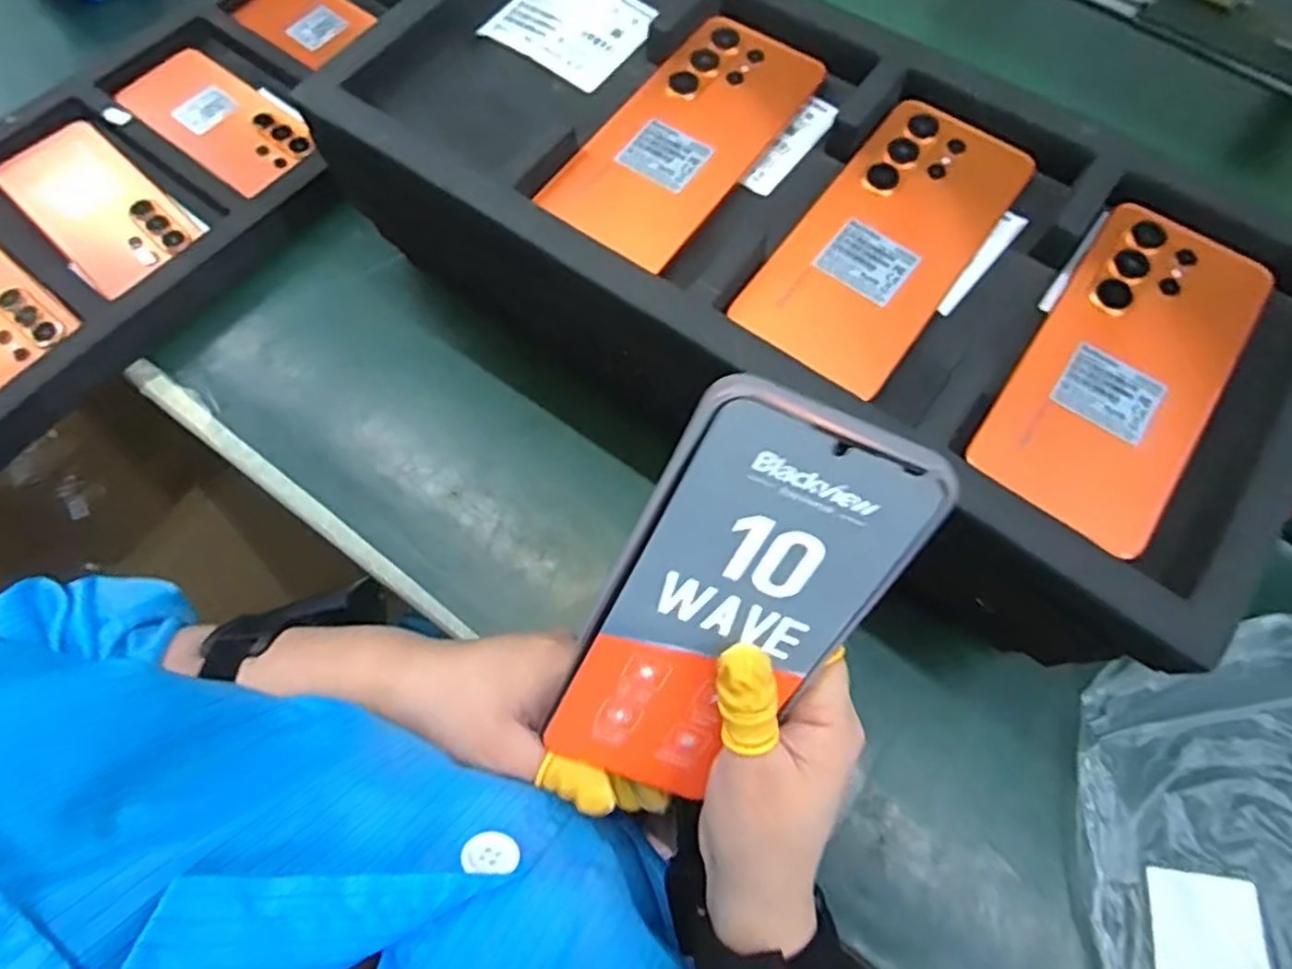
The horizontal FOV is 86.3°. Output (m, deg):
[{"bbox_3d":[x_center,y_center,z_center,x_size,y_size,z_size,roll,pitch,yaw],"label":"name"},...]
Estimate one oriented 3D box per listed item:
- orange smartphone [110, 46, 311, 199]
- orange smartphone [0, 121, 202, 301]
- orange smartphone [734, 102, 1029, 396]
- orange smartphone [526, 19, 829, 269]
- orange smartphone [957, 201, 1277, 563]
[{"bbox_3d":[-0.332,-0.283,0.536,0.174,0.008,0.079,38,70,12],"label":"orange smartphone"},{"bbox_3d":[-0.403,-0.205,0.504,0.168,0.012,0.079,41,71,13],"label":"orange smartphone"},{"bbox_3d":[0.116,-0.119,0.330,0.077,0.016,0.164,36,70,11],"label":"orange smartphone"},{"bbox_3d":[0.021,-0.184,0.361,0.078,0.016,0.159,34,69,10],"label":"orange smartphone"},{"bbox_3d":[0.212,-0.052,0.303,0.074,0.015,0.165,35,70,11],"label":"orange smartphone"}]

